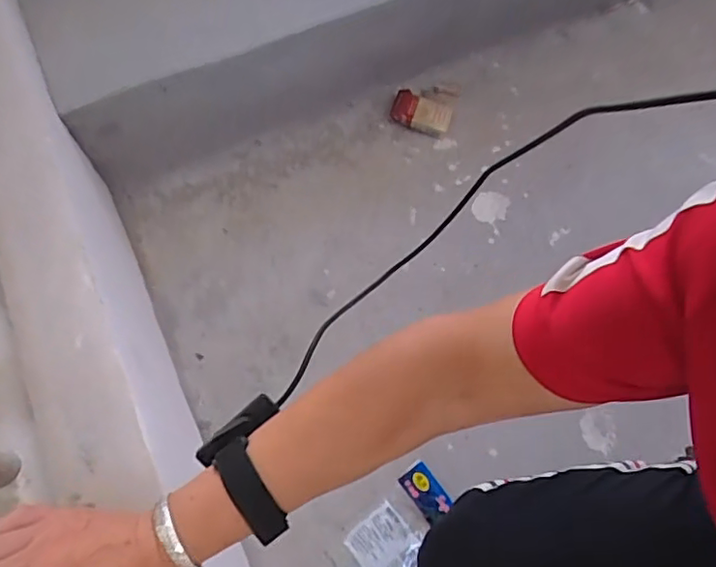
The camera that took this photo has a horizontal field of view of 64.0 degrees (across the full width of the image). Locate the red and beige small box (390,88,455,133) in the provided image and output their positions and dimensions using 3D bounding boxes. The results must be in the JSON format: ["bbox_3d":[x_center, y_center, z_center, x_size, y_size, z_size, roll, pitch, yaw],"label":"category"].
[{"bbox_3d":[0.110,-0.296,0.986,0.101,0.020,0.068,14,65,7],"label":"red and beige small box"}]

